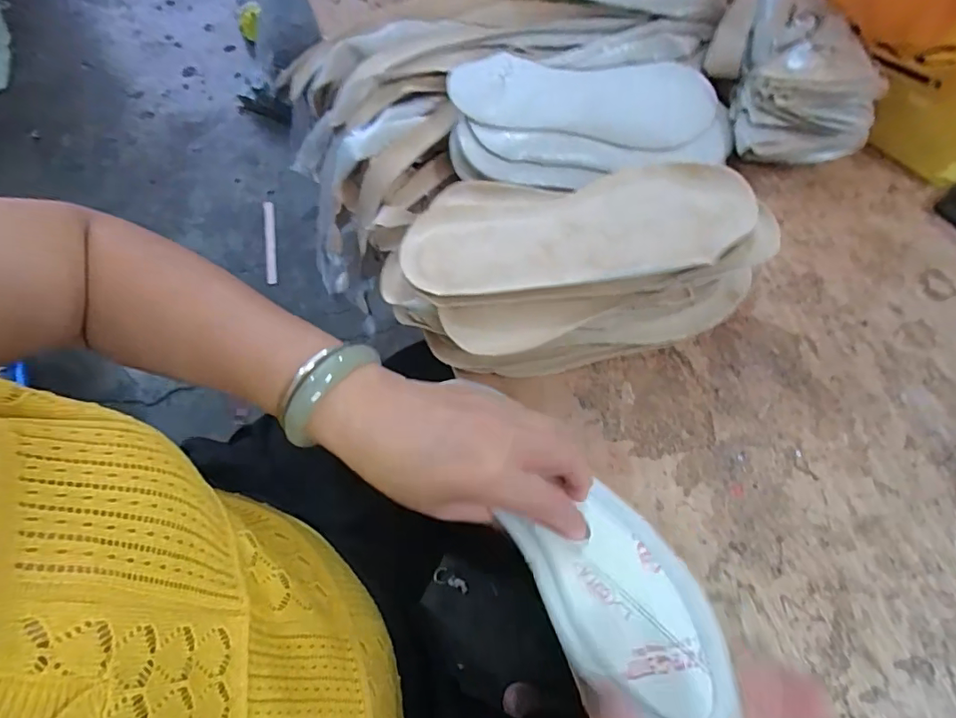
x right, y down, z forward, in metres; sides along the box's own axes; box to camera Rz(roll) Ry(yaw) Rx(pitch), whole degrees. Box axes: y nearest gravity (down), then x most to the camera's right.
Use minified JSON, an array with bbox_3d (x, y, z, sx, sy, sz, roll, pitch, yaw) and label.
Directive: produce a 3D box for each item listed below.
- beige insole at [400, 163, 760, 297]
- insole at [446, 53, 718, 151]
[{"bbox_3d":[0.071,-0.087,0.349,0.237,0.011,0.083,-8,64,-3],"label":"beige insole"},{"bbox_3d":[0.096,-0.218,0.435,0.235,0.010,0.090,-2,68,-11],"label":"insole"}]

